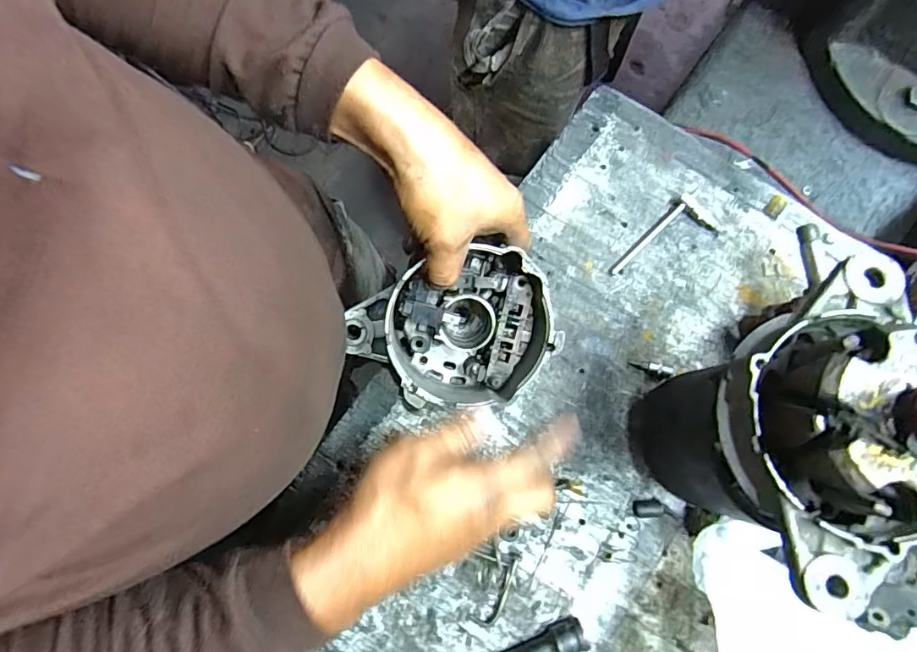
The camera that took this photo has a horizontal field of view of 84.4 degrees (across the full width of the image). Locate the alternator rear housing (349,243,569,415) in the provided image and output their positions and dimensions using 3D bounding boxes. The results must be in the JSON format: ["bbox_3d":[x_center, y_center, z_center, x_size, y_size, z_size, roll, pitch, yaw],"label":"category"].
[{"bbox_3d":[-0.005,0.007,0.398,0.157,0.068,0.116,-21,96,7],"label":"alternator rear housing"}]

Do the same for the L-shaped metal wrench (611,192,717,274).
[{"bbox_3d":[0.189,-0.070,0.458,0.046,0.006,0.101,44,82,8],"label":"L-shaped metal wrench"}]

